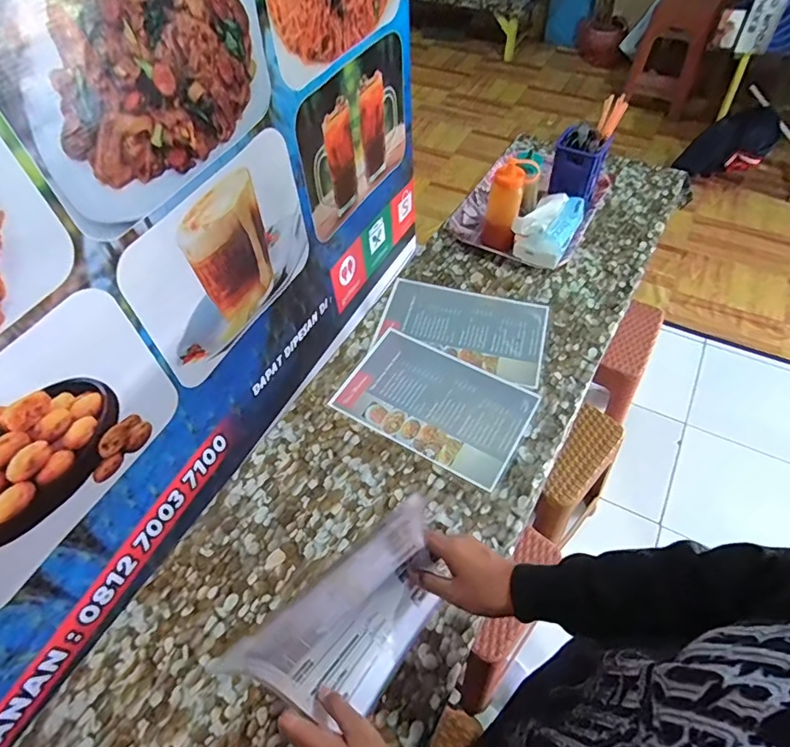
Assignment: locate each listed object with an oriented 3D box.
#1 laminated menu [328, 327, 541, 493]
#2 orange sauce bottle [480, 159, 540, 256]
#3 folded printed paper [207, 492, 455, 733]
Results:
[{"bbox_3d":[0.073,0.049,0.909,0.322,0.007,0.213,26,58,19],"label":"laminated menu"},{"bbox_3d":[0.242,-0.353,1.073,0.071,0.193,0.080,27,60,20],"label":"orange sauce bottle"},{"bbox_3d":[-0.034,0.275,0.536,0.219,0.216,0.092,-34,61,-21],"label":"folded printed paper"}]

